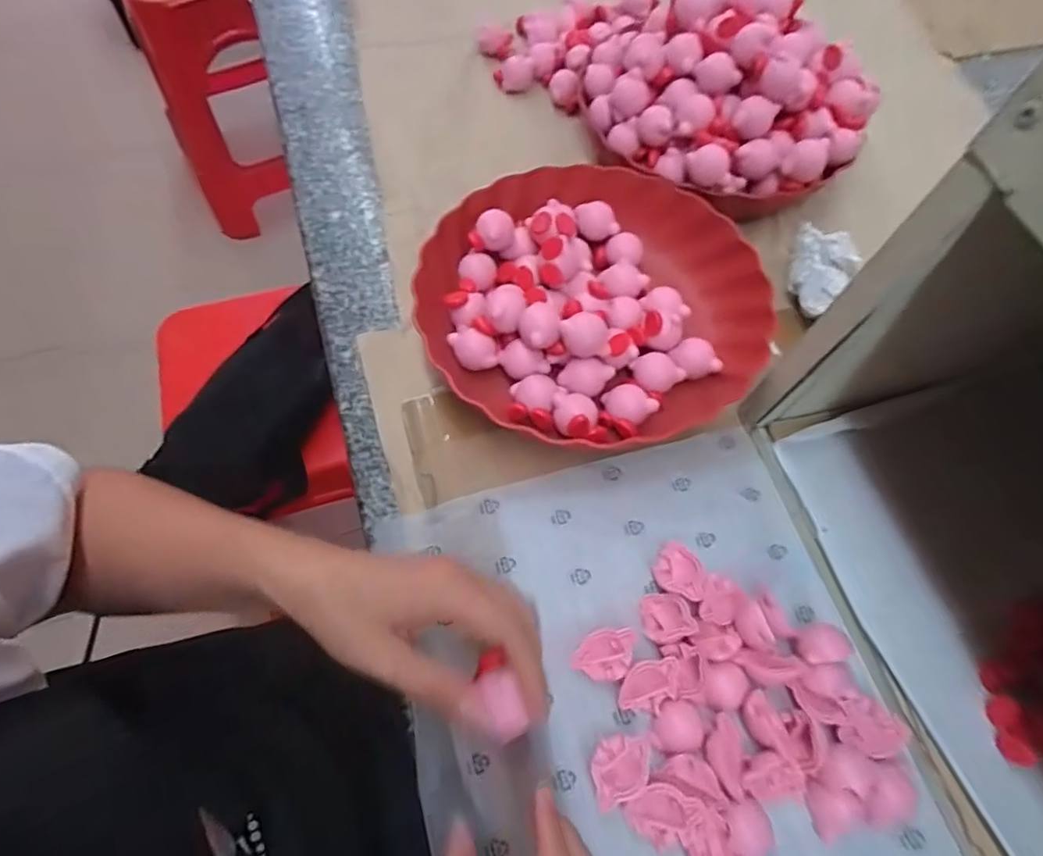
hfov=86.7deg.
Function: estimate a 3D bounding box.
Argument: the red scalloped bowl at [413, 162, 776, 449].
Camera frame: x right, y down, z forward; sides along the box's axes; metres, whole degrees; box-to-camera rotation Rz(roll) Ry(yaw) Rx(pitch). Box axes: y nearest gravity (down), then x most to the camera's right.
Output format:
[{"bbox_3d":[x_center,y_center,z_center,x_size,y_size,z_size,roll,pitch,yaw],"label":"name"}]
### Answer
[{"bbox_3d":[0.055,-0.093,0.398,0.231,0.048,0.228,1,62,-2],"label":"red scalloped bowl"}]

